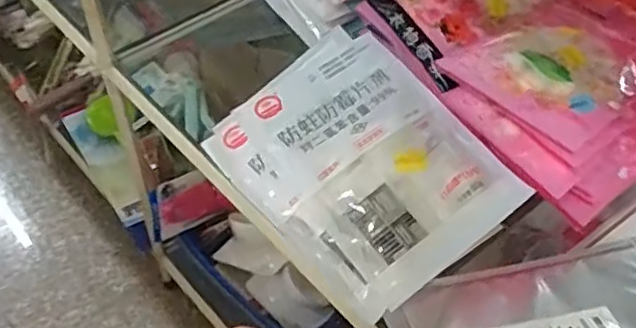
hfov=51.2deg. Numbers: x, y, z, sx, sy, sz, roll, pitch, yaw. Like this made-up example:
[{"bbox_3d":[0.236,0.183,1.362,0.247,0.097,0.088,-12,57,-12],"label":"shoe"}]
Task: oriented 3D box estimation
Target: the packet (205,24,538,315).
[{"bbox_3d":[0.034,-0.002,0.489,0.151,0.027,0.196,-42,69,-14],"label":"packet"}]

